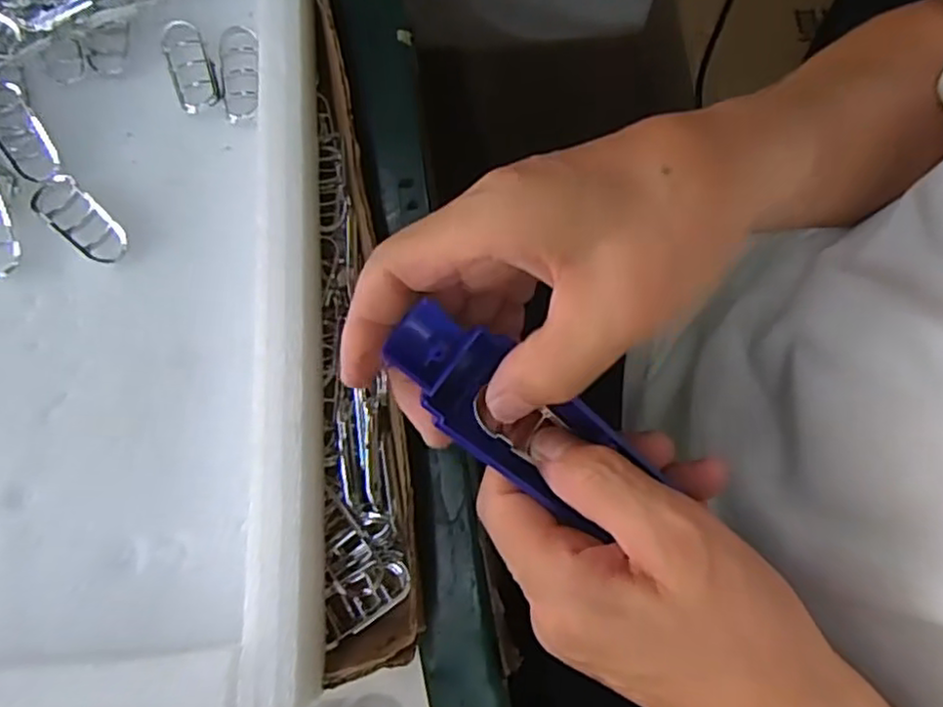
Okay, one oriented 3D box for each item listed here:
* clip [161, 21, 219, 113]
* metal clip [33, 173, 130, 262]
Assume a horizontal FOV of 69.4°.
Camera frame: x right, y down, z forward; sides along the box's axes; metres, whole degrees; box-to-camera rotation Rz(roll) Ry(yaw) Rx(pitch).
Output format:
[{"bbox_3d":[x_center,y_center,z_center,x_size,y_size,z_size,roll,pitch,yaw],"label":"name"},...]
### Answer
[{"bbox_3d":[-0.134,-0.137,0.324,0.020,0.004,0.048,-20,76,-4],"label":"clip"},{"bbox_3d":[-0.172,-0.059,0.299,0.049,0.004,0.020,41,80,11],"label":"metal clip"}]

